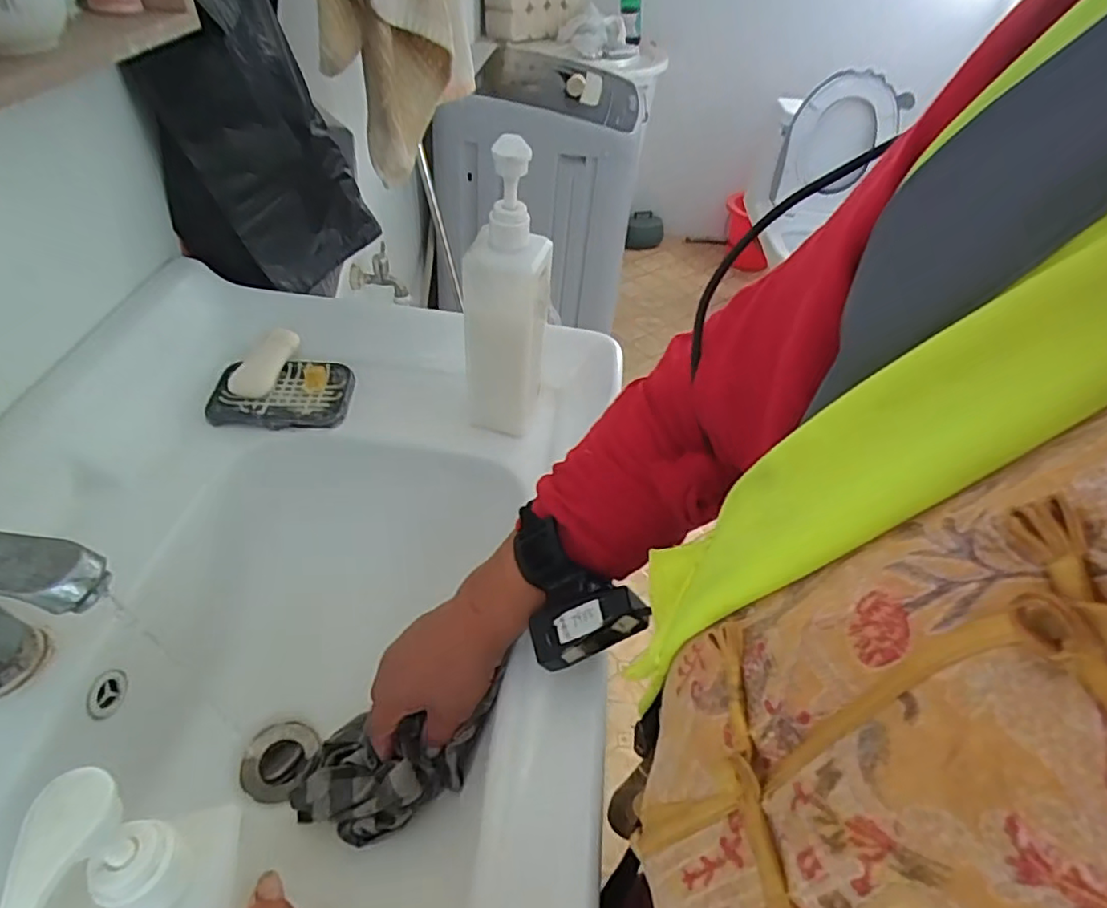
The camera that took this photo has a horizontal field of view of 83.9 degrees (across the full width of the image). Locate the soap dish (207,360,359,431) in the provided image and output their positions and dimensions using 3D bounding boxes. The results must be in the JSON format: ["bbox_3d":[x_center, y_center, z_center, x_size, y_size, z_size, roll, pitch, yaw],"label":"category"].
[{"bbox_3d":[-0.254,-0.057,0.577,0.122,0.014,0.084,-2,44,-9],"label":"soap dish"}]

